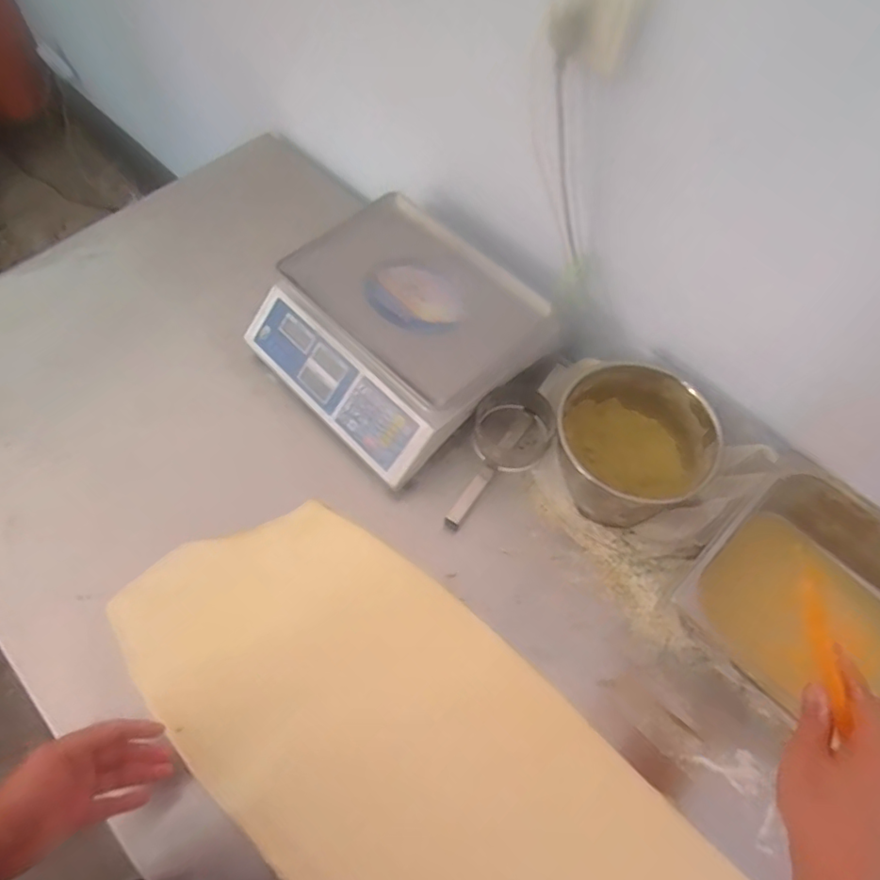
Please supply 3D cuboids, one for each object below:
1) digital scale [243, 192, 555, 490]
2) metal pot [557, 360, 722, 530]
[{"bbox_3d":[-0.060,-0.153,0.849,0.315,0.119,0.344,-41,69,-20],"label":"digital scale"},{"bbox_3d":[0.243,0.005,0.768,0.178,0.115,0.182,0,62,-1],"label":"metal pot"}]

